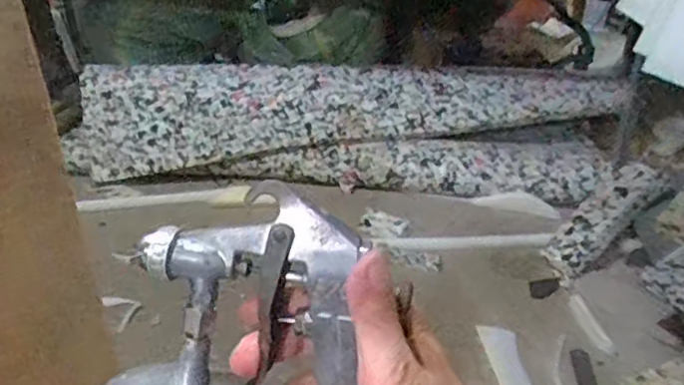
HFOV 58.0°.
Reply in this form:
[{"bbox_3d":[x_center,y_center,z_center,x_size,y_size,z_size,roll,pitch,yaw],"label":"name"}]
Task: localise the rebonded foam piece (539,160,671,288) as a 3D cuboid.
[{"bbox_3d":[0.643,0.056,1.508,0.412,0.048,0.142,-41,46,-17],"label":"rebonded foam piece"}]

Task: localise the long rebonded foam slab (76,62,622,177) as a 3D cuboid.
[{"bbox_3d":[0.019,-0.270,1.895,1.639,0.207,0.385,-2,31,-3],"label":"long rebonded foam slab"}]

